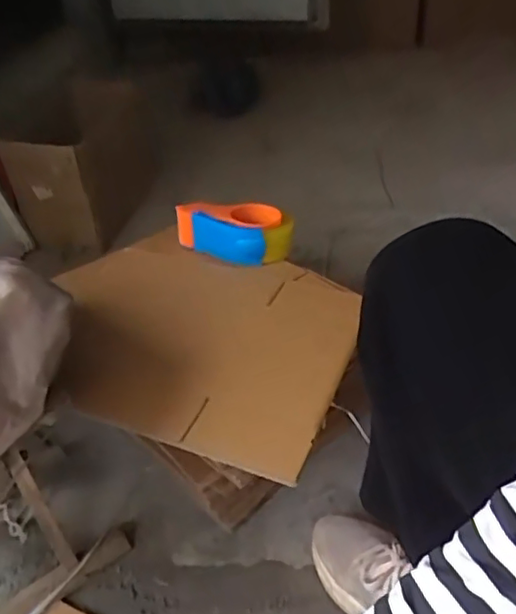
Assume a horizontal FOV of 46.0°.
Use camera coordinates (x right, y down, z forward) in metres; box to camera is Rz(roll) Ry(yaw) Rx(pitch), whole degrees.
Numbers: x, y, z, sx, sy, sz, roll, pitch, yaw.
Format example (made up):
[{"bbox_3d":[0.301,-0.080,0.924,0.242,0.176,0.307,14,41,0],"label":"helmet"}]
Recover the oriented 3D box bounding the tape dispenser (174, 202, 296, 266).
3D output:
[{"bbox_3d":[-0.034,-0.112,0.892,0.166,0.059,0.091,-9,38,-3],"label":"tape dispenser"}]

